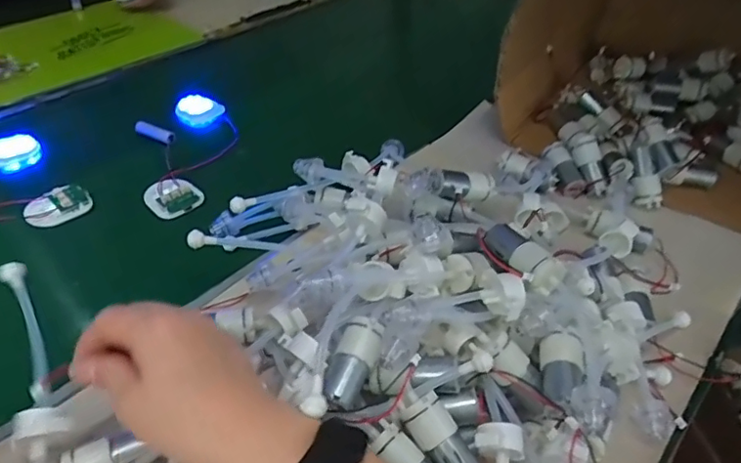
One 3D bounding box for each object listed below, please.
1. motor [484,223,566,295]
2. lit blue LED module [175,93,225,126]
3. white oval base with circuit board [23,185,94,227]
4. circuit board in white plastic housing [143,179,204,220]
[{"bbox_3d":[0.104,0.019,0.390,0.027,0.025,0.064,-16,46,-22],"label":"motor"},{"bbox_3d":[-0.216,-0.155,0.703,0.055,0.016,0.048,-14,45,-19],"label":"lit blue LED module"},{"bbox_3d":[-0.307,-0.026,0.550,0.059,0.014,0.035,-29,52,-31],"label":"white oval base with circuit board"},{"bbox_3d":[-0.200,-0.035,0.566,0.050,0.012,0.044,30,48,25],"label":"circuit board in white plastic housing"}]

